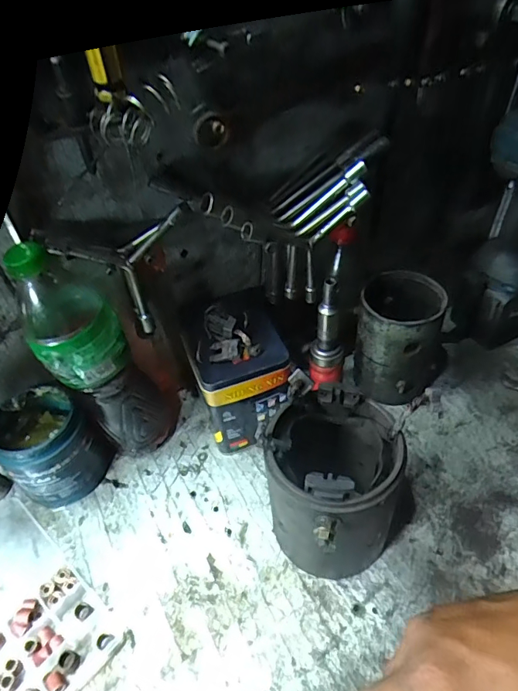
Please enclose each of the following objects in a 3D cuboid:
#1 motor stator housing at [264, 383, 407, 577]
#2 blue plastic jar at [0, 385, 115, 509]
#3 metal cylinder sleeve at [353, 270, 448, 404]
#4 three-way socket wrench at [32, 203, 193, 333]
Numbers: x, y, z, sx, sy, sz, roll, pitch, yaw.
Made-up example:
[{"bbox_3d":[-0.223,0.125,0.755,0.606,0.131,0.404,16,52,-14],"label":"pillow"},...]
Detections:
[{"bbox_3d":[0.062,0.128,0.416,0.104,0.161,0.117,13,48,18],"label":"motor stator housing"},{"bbox_3d":[-0.222,0.110,0.503,0.085,0.100,0.091,-3,45,3],"label":"blue plastic jar"},{"bbox_3d":[0.171,-0.008,0.557,0.102,0.141,0.106,12,48,18],"label":"metal cylinder sleeve"},{"bbox_3d":[-0.120,-0.064,0.433,0.128,0.112,0.031,-15,45,-10],"label":"three-way socket wrench"}]

